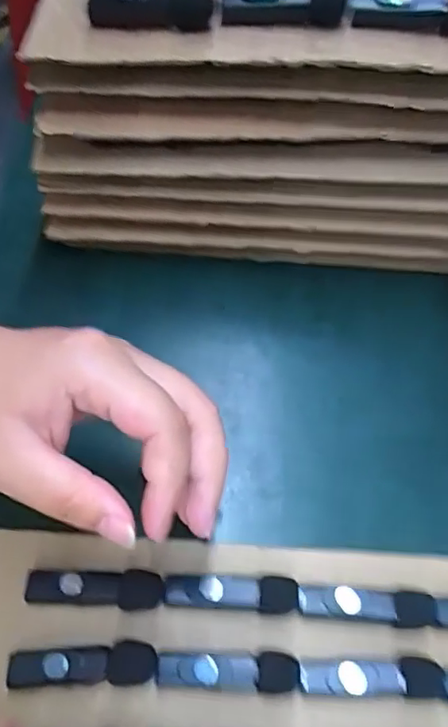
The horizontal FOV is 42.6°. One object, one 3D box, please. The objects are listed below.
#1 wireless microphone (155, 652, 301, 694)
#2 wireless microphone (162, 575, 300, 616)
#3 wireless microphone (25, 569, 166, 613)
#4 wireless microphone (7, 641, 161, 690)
[{"bbox_3d":[0.002,0.142,0.264,0.065,0.013,0.016,3,61,-2],"label":"wireless microphone"},{"bbox_3d":[0.004,0.112,0.279,0.064,0.011,0.016,2,61,-3],"label":"wireless microphone"},{"bbox_3d":[-0.062,0.110,0.281,0.064,0.012,0.017,5,61,-1],"label":"wireless microphone"},{"bbox_3d":[-0.064,0.139,0.265,0.067,0.012,0.018,1,61,-3],"label":"wireless microphone"}]

